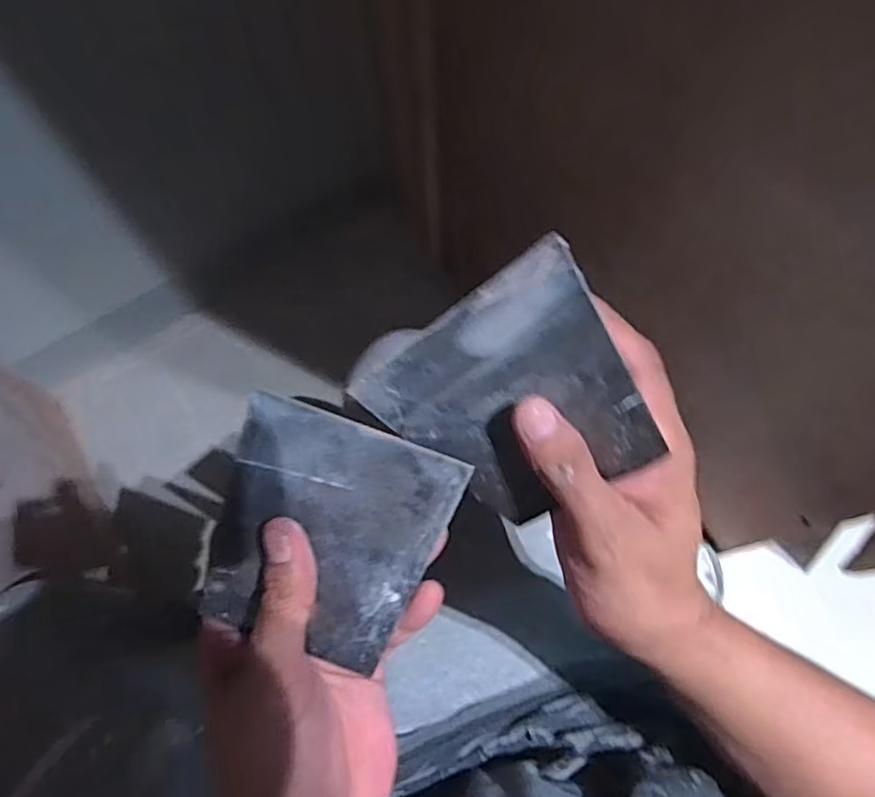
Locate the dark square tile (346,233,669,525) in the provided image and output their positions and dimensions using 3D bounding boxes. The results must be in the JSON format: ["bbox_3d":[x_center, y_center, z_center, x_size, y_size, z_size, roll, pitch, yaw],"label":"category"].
[{"bbox_3d":[0.032,0.003,0.269,0.105,0.004,0.095,-33,106,29],"label":"dark square tile"}]

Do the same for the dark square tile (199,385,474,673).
[{"bbox_3d":[-0.046,0.058,0.274,0.093,0.004,0.095,18,91,2],"label":"dark square tile"}]

